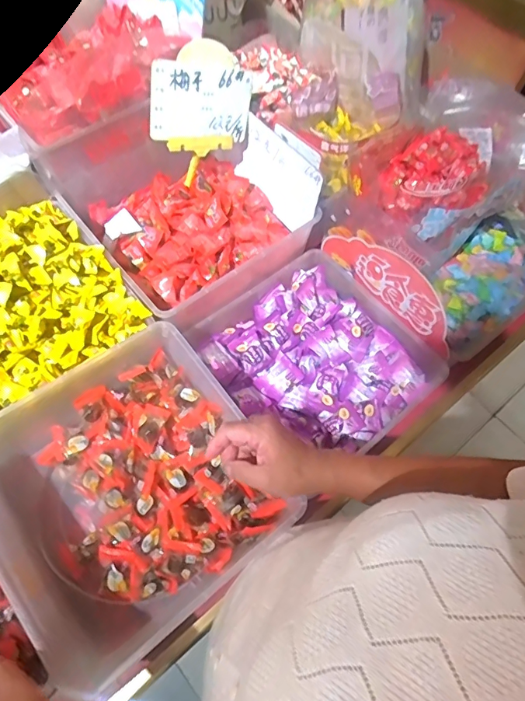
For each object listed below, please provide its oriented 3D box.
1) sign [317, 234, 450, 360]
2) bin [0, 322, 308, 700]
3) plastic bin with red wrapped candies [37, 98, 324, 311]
[{"bbox_3d":[0.179,-0.096,0.656,0.009,0.129,0.242,-36,71,-18],"label":"sign"},{"bbox_3d":[-0.153,0.162,0.546,0.284,0.138,0.293,-35,70,-17],"label":"bin"},{"bbox_3d":[-0.123,-0.228,0.694,0.275,0.131,0.317,-35,70,-17],"label":"plastic bin with red wrapped candies"}]

